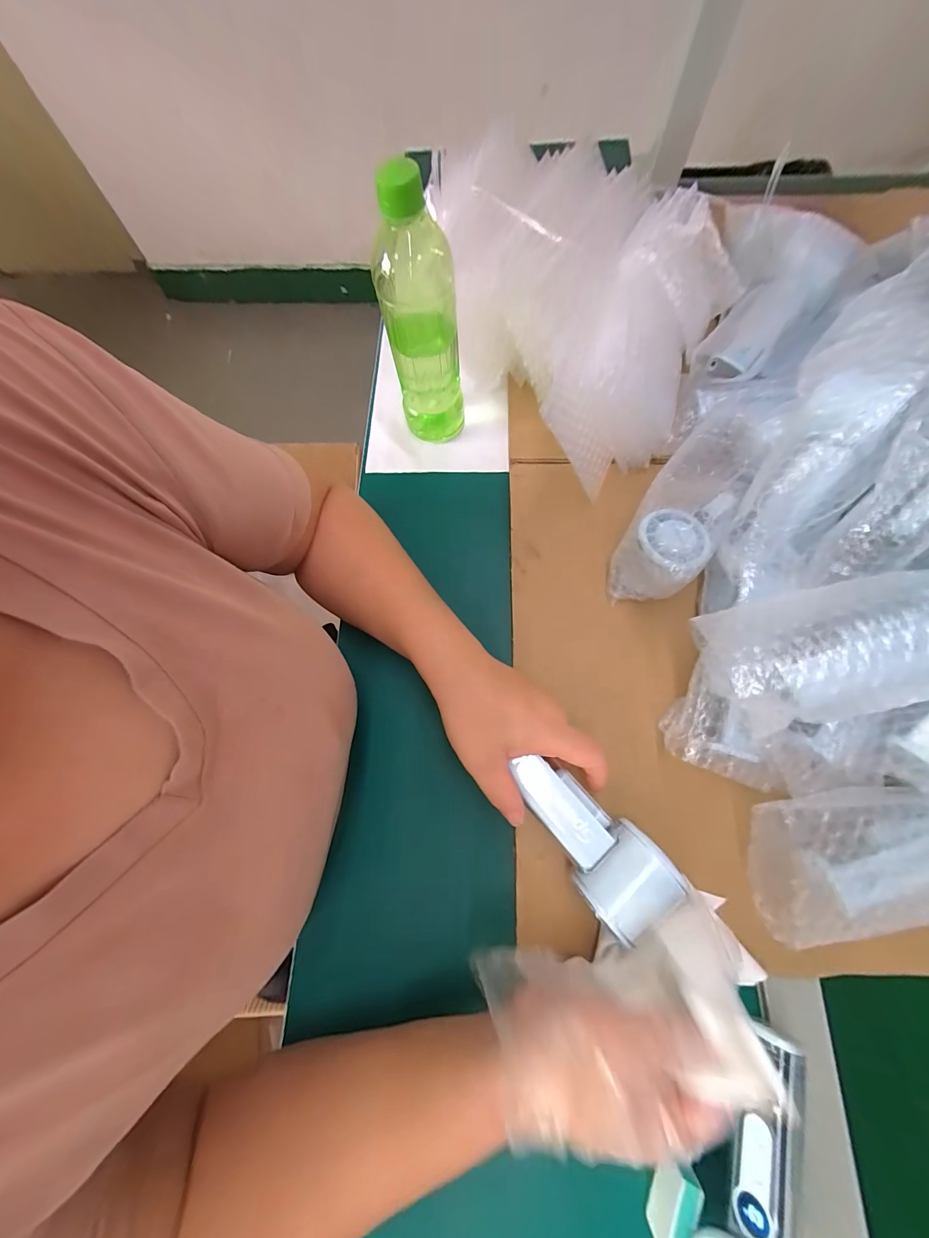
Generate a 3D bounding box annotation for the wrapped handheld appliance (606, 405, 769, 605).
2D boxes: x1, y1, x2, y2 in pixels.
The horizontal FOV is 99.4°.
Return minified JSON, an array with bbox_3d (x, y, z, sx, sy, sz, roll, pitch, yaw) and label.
[{"bbox_3d":[0.205,-0.109,0.358,0.070,0.068,0.215,32,76,11],"label":"wrapped handheld appliance"}]

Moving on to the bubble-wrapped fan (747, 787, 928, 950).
[{"bbox_3d":[0.293,0.162,0.269,0.201,0.058,0.092,-5,72,0],"label":"bubble-wrapped fan"}]

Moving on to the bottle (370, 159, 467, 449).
[{"bbox_3d":[-0.039,-0.264,0.356,0.063,0.215,0.061,-10,72,-1],"label":"bottle"}]

